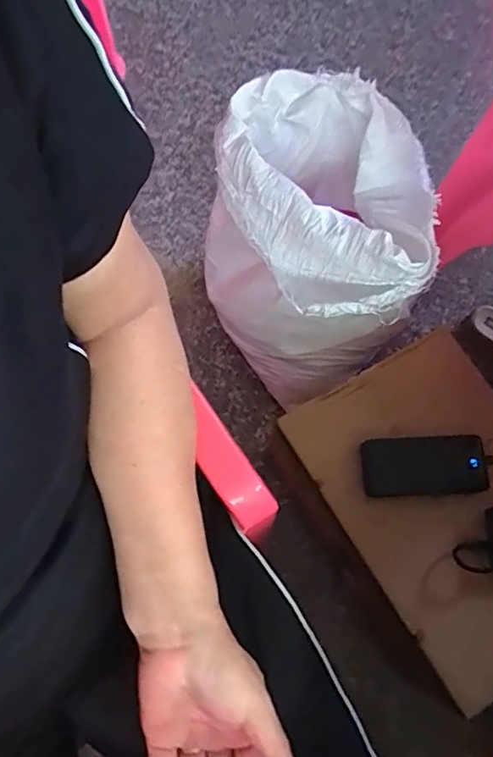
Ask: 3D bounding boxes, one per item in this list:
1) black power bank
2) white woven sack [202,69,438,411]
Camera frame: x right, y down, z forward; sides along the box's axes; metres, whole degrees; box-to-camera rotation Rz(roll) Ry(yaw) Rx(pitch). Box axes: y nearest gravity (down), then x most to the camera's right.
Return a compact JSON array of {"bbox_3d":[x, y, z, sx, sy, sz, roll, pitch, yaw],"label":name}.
[{"bbox_3d":[0.231,0.114,0.713,0.154,0.027,0.070,-2,72,-2],"label":"black power bank"},{"bbox_3d":[0.088,-0.178,0.780,0.258,0.322,0.308,-20,73,-8],"label":"white woven sack"}]

